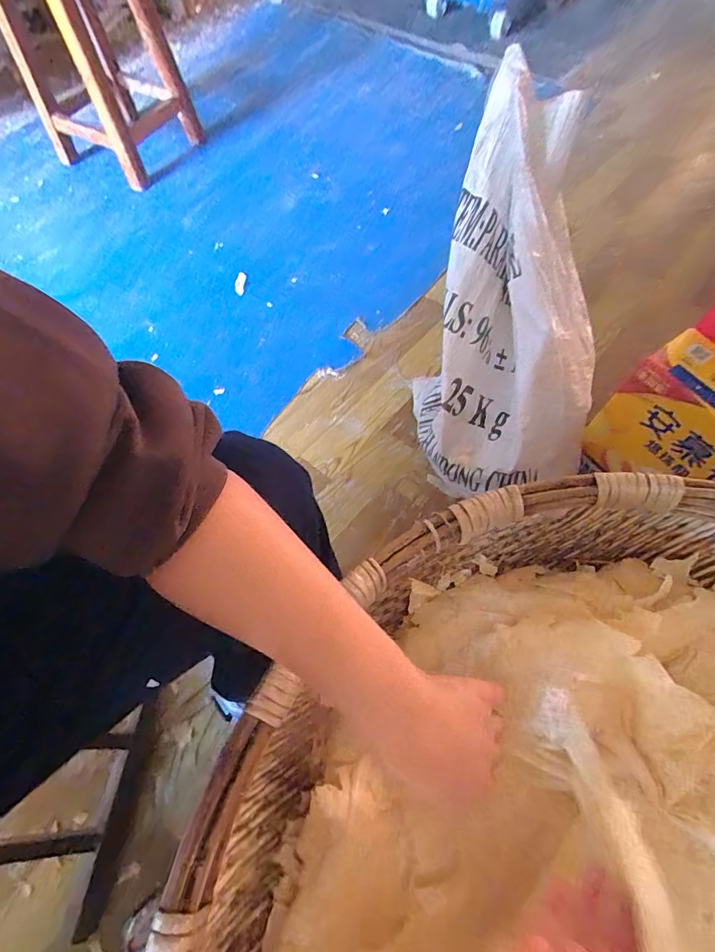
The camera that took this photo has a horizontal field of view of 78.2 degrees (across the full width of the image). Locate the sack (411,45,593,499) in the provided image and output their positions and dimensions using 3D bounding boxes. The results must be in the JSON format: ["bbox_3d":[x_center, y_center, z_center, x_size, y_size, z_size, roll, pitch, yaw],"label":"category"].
[{"bbox_3d":[0.233,-0.300,0.704,0.256,0.145,0.639,-1,105,0],"label":"sack"}]

